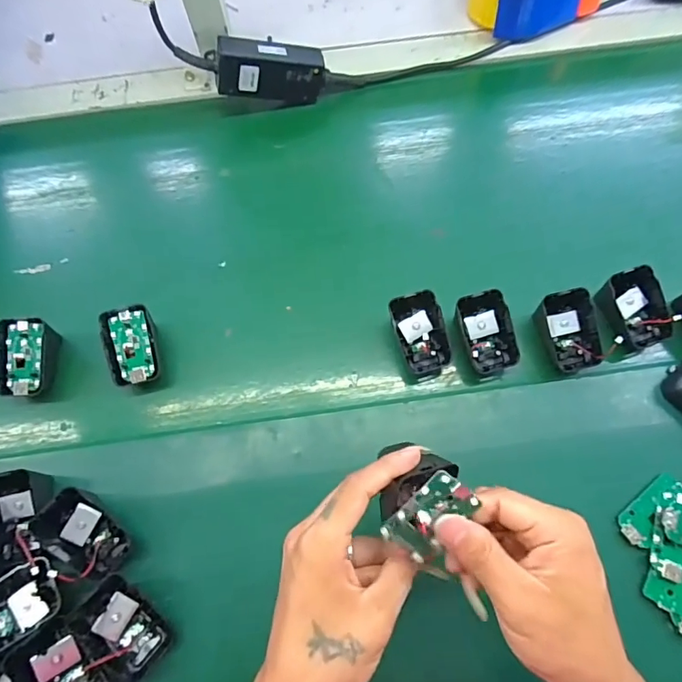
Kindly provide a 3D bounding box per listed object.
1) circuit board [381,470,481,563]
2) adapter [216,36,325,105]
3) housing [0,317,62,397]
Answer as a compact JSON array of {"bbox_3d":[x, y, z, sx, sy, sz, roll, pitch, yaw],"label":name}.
[{"bbox_3d":[0.053,0.103,0.267,0.034,0.009,0.055,39,107,-5],"label":"circuit board"},{"bbox_3d":[-0.077,-0.297,0.514,0.116,0.058,0.026,-4,66,-21],"label":"adapter"},{"bbox_3d":[-0.286,0.017,0.421,0.035,0.040,0.066,1,68,3],"label":"housing"}]

